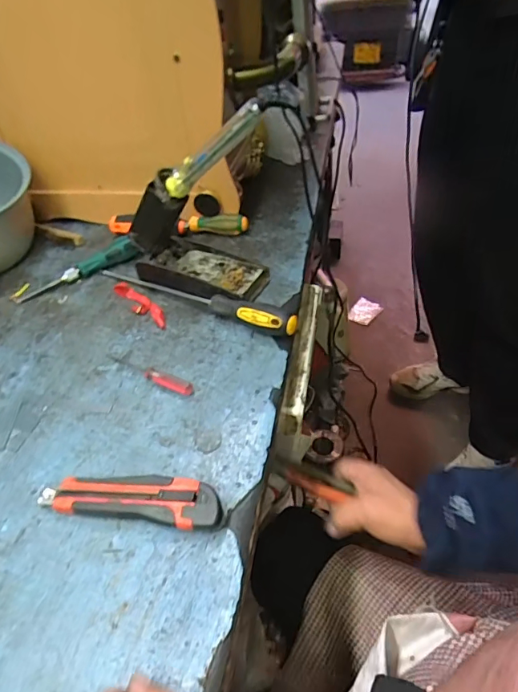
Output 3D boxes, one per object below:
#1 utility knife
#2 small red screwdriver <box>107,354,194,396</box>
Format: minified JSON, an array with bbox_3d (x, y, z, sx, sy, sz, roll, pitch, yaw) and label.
[{"bbox_3d":[-0.107,0.127,0.400,0.156,0.021,0.038,5,45,10],"label":"utility knife"},{"bbox_3d":[-0.120,0.028,0.507,0.115,0.012,0.018,17,48,22],"label":"small red screwdriver"}]

